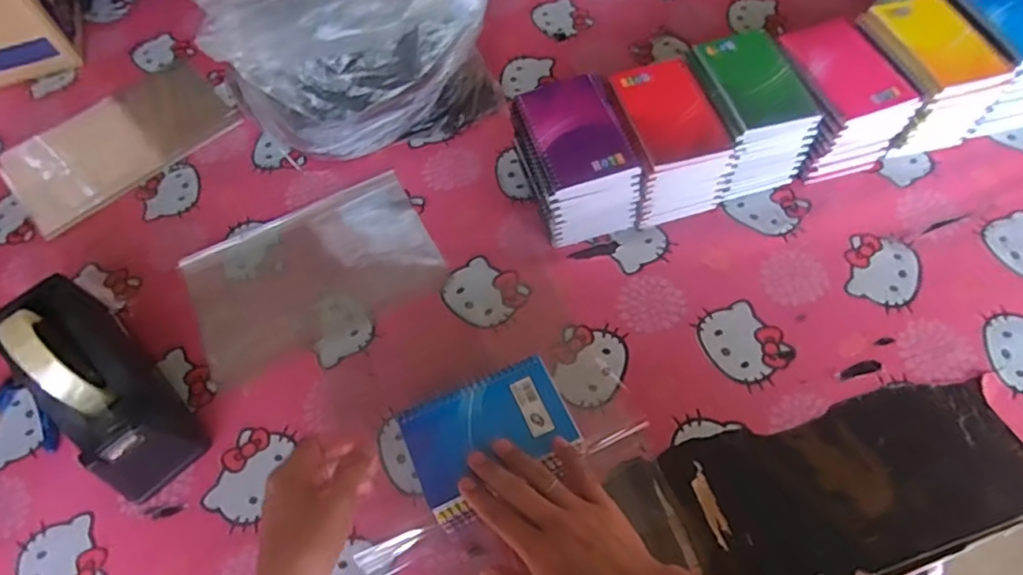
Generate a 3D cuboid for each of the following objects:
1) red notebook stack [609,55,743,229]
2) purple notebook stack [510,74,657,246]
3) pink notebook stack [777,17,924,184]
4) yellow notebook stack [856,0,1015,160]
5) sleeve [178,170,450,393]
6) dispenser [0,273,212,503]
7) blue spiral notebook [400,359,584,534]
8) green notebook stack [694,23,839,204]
[{"bbox_3d":[0.158,-0.146,0.632,0.094,0.104,0.125,-16,60,-5],"label":"red notebook stack"},{"bbox_3d":[0.064,-0.126,0.623,0.107,0.116,0.134,-15,60,-4],"label":"purple notebook stack"},{"bbox_3d":[0.343,-0.200,0.657,0.099,0.105,0.126,-17,60,-5],"label":"pink notebook stack"},{"bbox_3d":[0.435,-0.224,0.665,0.110,0.105,0.138,-12,59,-3],"label":"yellow notebook stack"},{"bbox_3d":[-0.213,-0.019,0.655,0.251,0.008,0.170,-26,61,-11],"label":"sleeve"},{"bbox_3d":[-0.368,0.080,0.534,0.074,0.129,0.211,-41,65,-18],"label":"dispenser"},{"bbox_3d":[-0.016,0.120,0.496,0.129,0.009,0.099,-24,61,-10],"label":"blue spiral notebook"},{"bbox_3d":[0.249,-0.181,0.649,0.104,0.107,0.134,-14,60,-4],"label":"green notebook stack"}]

